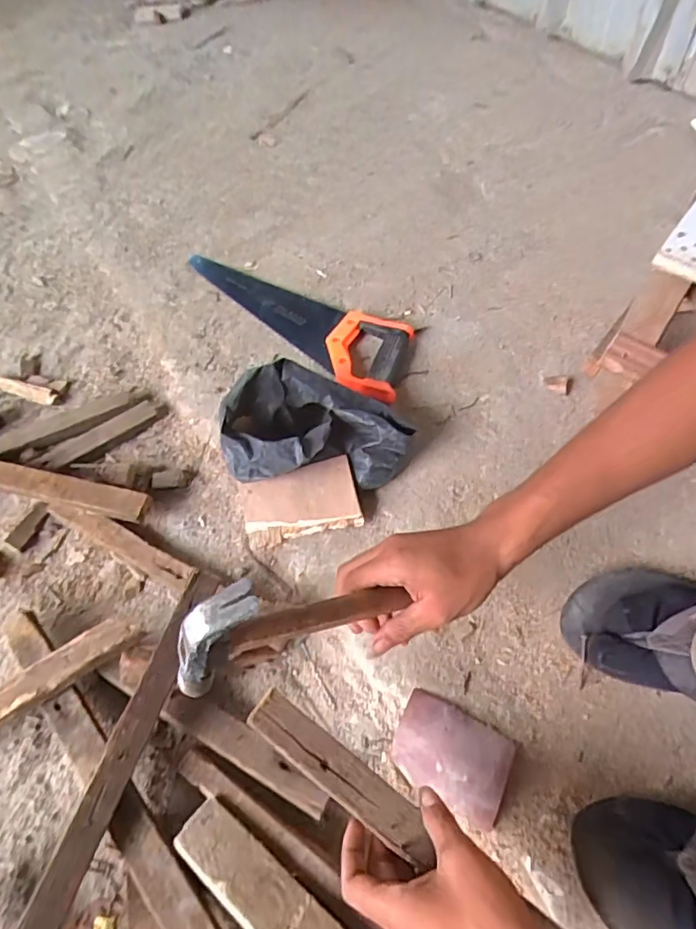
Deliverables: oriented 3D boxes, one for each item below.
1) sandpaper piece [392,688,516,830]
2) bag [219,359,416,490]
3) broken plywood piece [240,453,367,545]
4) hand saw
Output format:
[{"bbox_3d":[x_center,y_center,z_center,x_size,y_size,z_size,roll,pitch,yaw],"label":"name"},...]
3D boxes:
[{"bbox_3d":[0.092,0.255,0.474,0.100,0.015,0.075,25,63,19],"label":"sandpaper piece"},{"bbox_3d":[-0.037,-0.041,0.608,0.205,0.114,0.111,-4,58,3],"label":"bag"},{"bbox_3d":[-0.056,0.042,0.609,0.132,0.008,0.080,-15,73,6],"label":"broken plywood piece"},{"bbox_3d":[-0.073,-0.229,0.778,0.417,0.026,0.123,37,68,24],"label":"hand saw"}]

